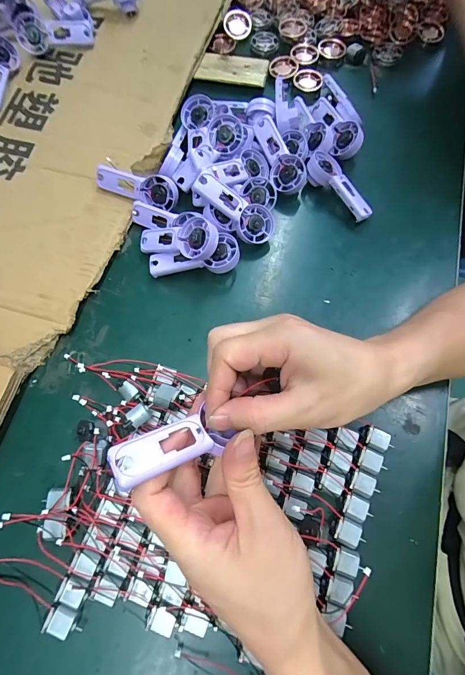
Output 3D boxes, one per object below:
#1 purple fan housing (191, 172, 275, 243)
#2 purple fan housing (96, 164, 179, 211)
[{"bbox_3d":[0.002,-0.133,0.359,0.094,0.019,0.036,29,69,-25],"label":"purple fan housing"},{"bbox_3d":[-0.105,-0.168,0.385,0.092,0.032,0.017,13,30,2],"label":"purple fan housing"}]

